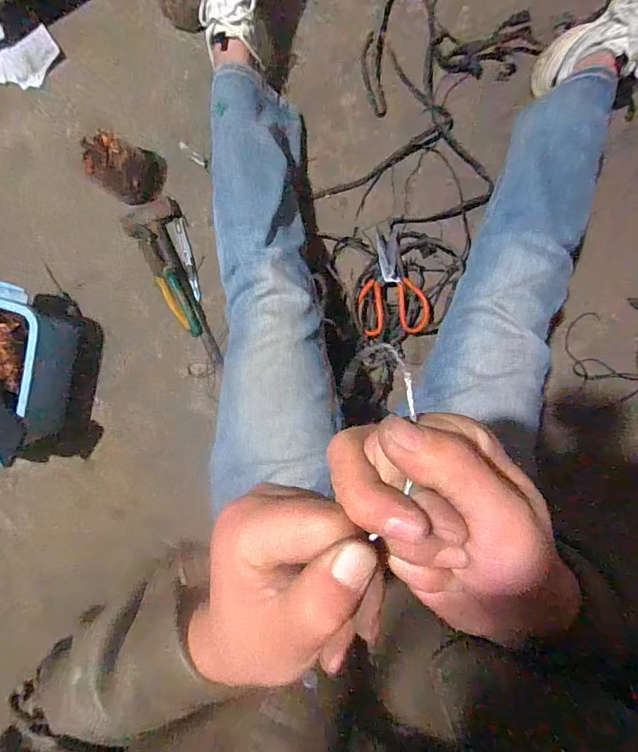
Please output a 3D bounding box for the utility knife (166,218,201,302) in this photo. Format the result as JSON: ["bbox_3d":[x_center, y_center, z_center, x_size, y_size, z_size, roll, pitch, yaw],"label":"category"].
[{"bbox_3d":[-0.242,-0.215,0.780,0.030,0.020,0.148,-17,92,3],"label":"utility knife"}]

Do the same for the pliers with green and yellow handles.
[{"bbox_3d":[-0.270,-0.158,0.768,0.042,0.025,0.186,-24,92,3],"label":"pliers with green and yellow handles"}]

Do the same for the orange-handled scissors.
[{"bbox_3d":[0.124,-0.163,0.732,0.111,0.034,0.184,-12,92,3],"label":"orange-handled scissors"}]

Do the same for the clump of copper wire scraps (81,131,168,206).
[{"bbox_3d":[-0.333,-0.360,0.720,0.107,0.090,0.105,0,93,2],"label":"clump of copper wire scraps"}]

